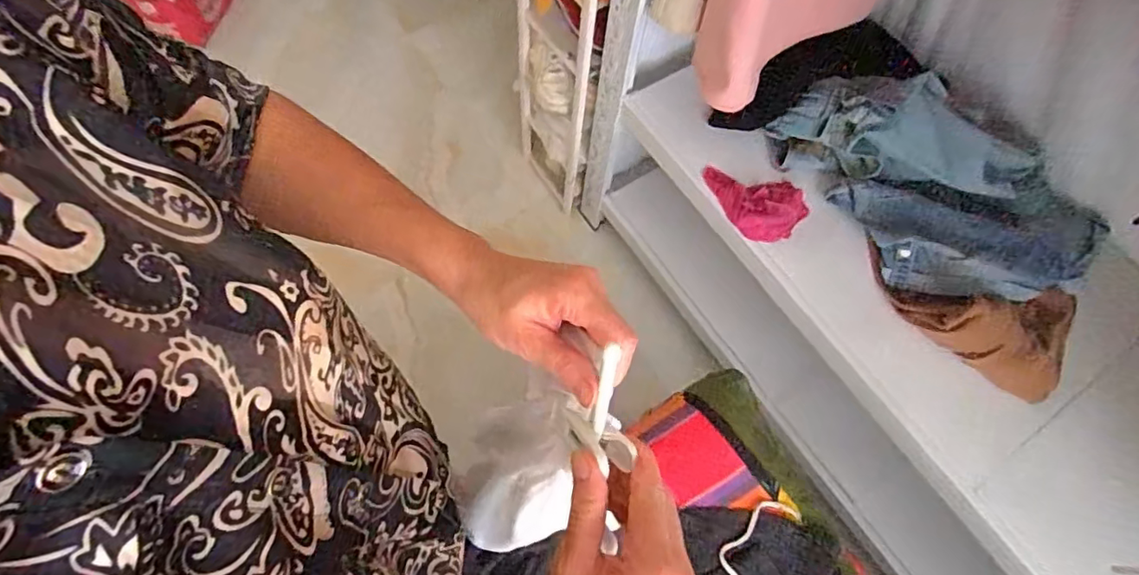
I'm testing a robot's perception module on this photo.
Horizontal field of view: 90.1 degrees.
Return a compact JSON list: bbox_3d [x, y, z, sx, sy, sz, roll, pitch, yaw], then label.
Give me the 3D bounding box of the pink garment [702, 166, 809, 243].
[{"bbox_3d":[0.349,-0.156,1.058,0.196,0.043,0.131,11,69,1],"label":"pink garment"}]

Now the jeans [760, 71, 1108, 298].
[{"bbox_3d":[0.661,-0.187,1.026,0.581,0.123,0.345,38,71,11],"label":"jeans"}]

